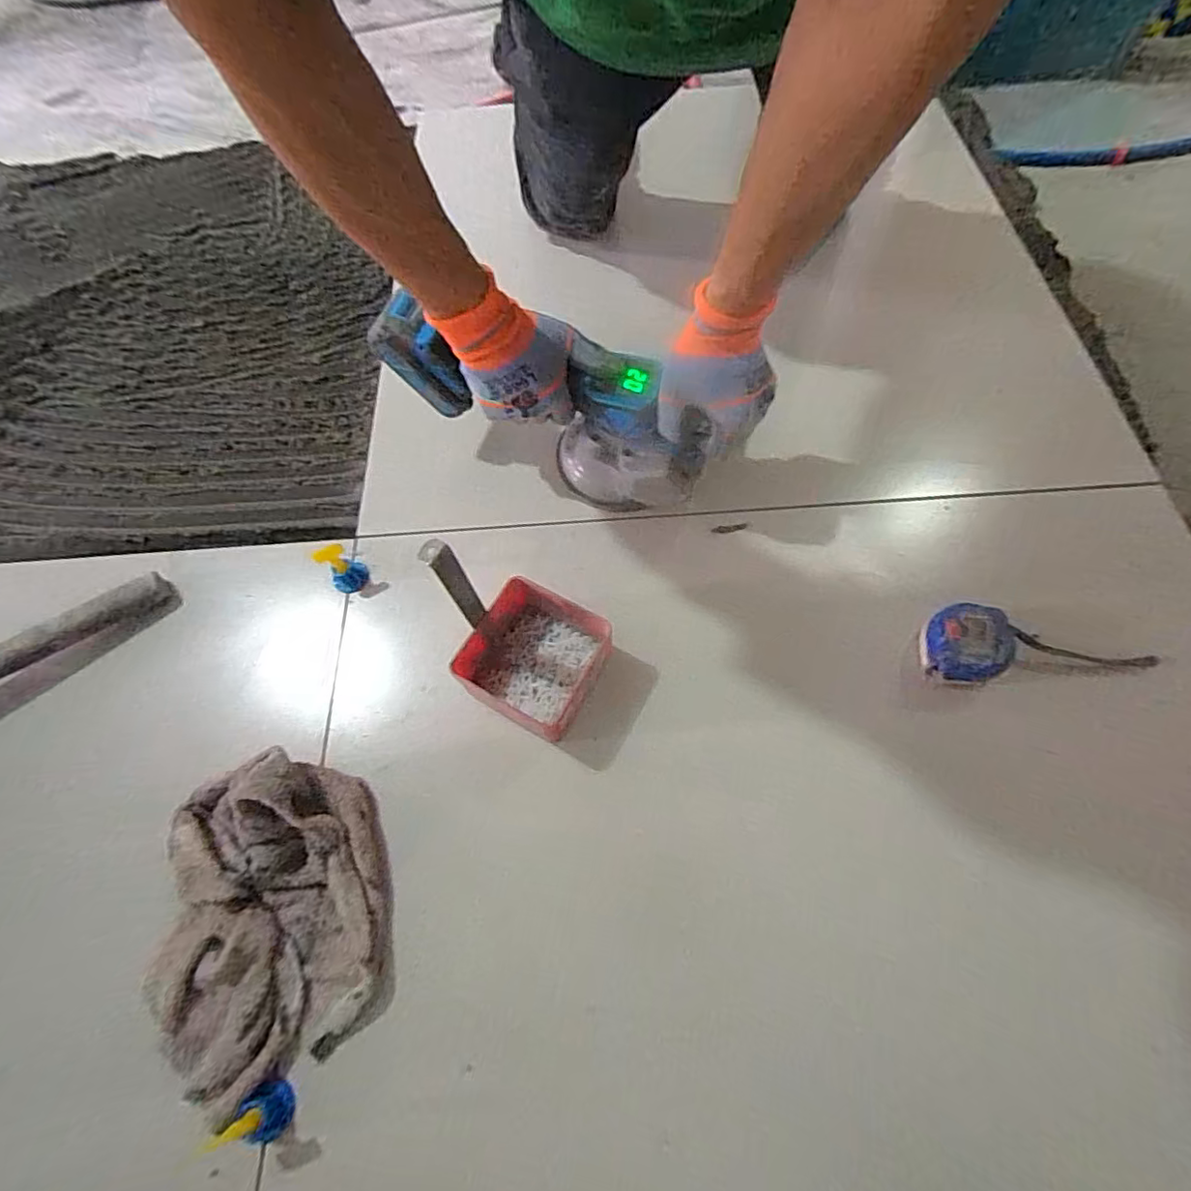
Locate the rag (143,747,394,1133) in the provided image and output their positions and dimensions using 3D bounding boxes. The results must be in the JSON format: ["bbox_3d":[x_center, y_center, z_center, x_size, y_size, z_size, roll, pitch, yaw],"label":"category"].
[{"bbox_3d":[-0.238,0.226,0.407,0.157,0.061,0.209,-17,66,-6],"label":"rag"}]

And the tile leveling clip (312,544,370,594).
[{"bbox_3d":[-0.237,-0.027,0.530,0.033,0.058,0.028,-42,70,-16],"label":"tile leveling clip"}]

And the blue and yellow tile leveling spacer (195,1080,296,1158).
[{"bbox_3d":[-0.215,0.331,0.358,0.030,0.038,0.031,-1,65,2],"label":"blue and yellow tile leveling spacer"}]

